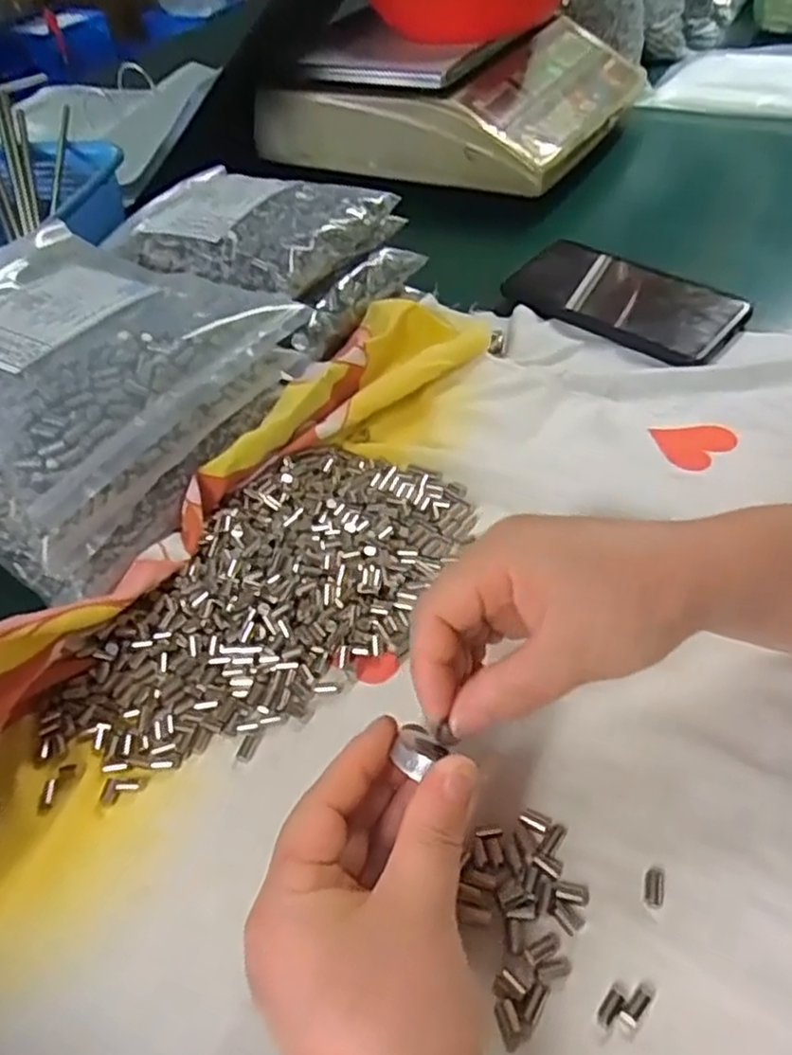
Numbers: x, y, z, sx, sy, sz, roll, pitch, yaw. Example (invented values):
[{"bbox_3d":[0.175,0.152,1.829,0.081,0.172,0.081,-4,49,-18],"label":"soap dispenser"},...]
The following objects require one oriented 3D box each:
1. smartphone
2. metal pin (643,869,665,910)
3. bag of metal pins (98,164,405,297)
[{"bbox_3d":[0.164,-0.167,0.515,0.160,0.011,0.086,33,60,31],"label":"smartphone"},{"bbox_3d":[0.095,0.131,0.262,0.007,0.004,0.014,10,51,14],"label":"metal pin"},{"bbox_3d":[-0.101,-0.204,0.492,0.165,0.039,0.138,14,52,20],"label":"bag of metal pins"}]

